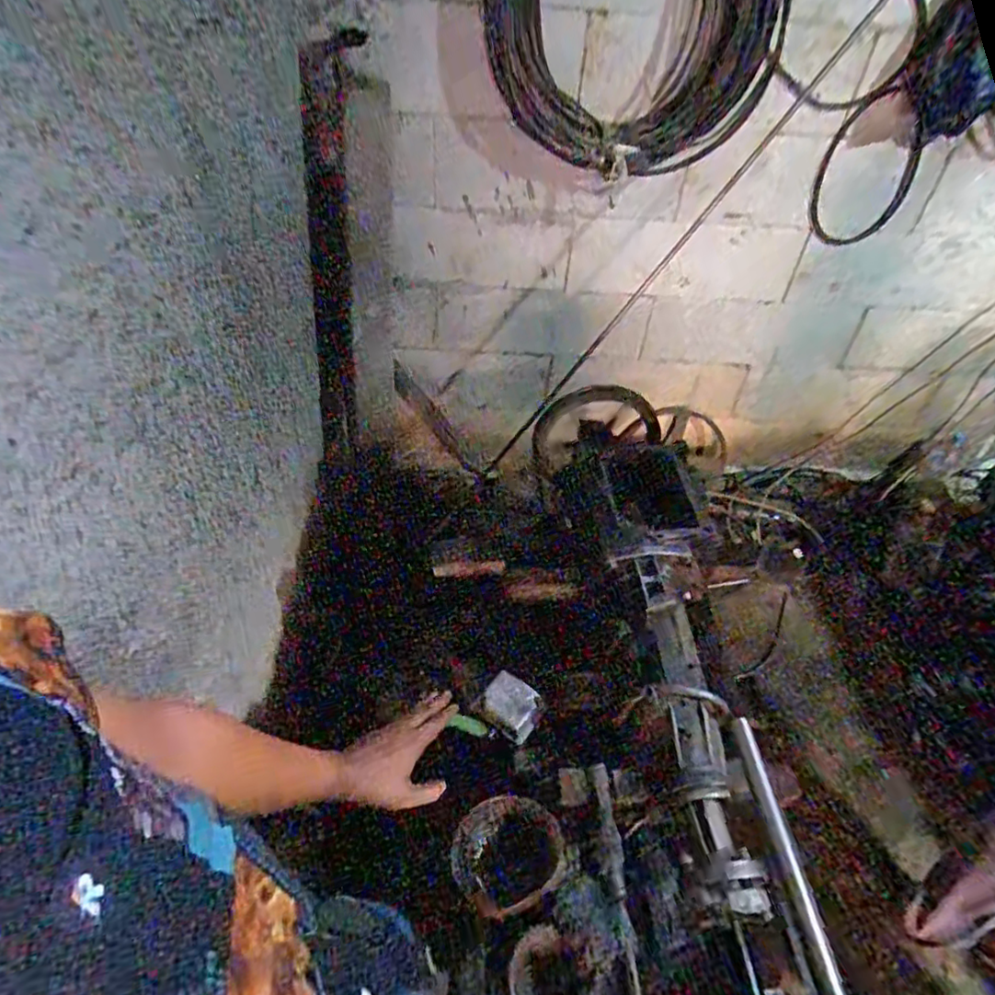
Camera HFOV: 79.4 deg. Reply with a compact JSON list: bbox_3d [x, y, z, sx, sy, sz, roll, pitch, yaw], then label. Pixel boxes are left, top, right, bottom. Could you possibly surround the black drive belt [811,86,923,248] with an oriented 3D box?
[{"bbox_3d":[0.836,-0.734,1.361,0.212,0.333,0.017,-5,49,9],"label":"black drive belt"}]

